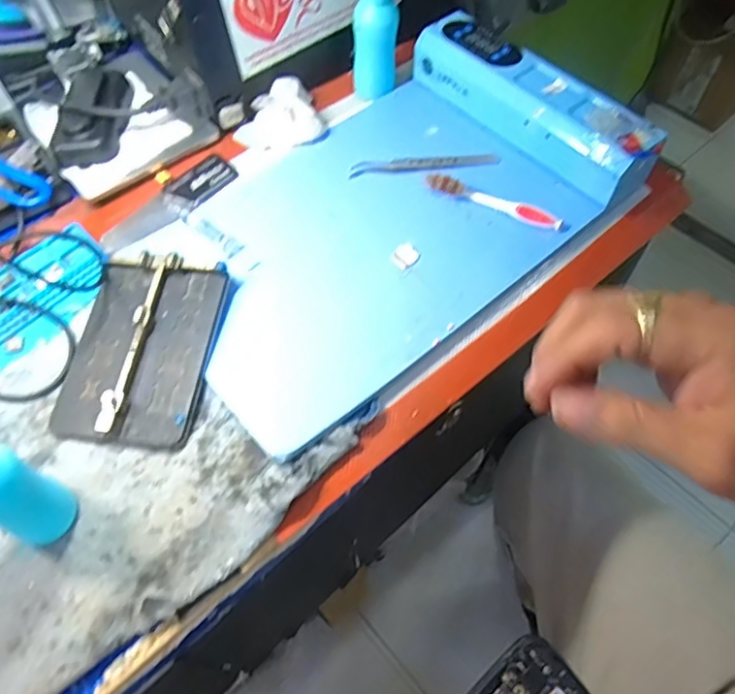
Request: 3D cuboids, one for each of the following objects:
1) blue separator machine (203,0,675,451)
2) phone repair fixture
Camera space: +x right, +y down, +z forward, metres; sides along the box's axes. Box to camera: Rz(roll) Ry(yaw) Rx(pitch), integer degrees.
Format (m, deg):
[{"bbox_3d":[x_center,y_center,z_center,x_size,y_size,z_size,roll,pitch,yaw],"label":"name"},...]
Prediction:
[{"bbox_3d":[0.012,-0.104,0.425,0.331,0.059,0.213,-35,64,-17],"label":"blue separator machine"},{"bbox_3d":[-0.148,-0.001,0.380,0.092,0.023,0.124,6,59,6],"label":"phone repair fixture"}]

